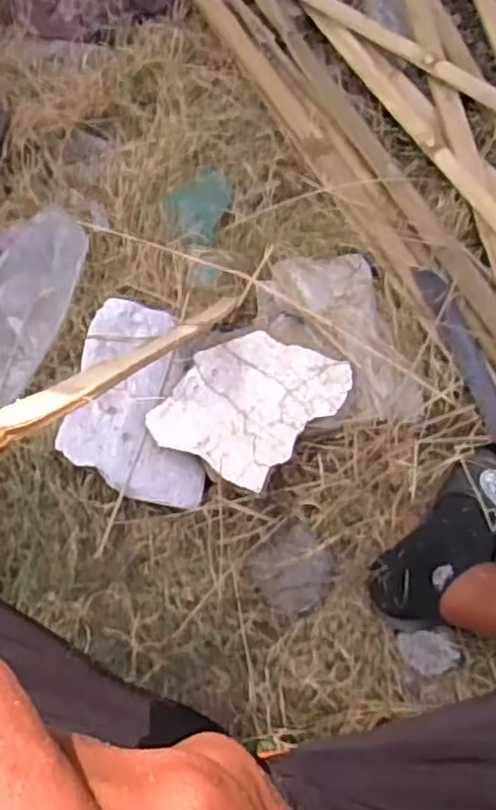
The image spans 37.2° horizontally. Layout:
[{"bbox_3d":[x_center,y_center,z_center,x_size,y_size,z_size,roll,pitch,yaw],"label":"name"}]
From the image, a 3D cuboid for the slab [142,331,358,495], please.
[{"bbox_3d":[0.001,-0.001,0.699,0.150,0.020,0.139,26,76,9],"label":"slab"}]

